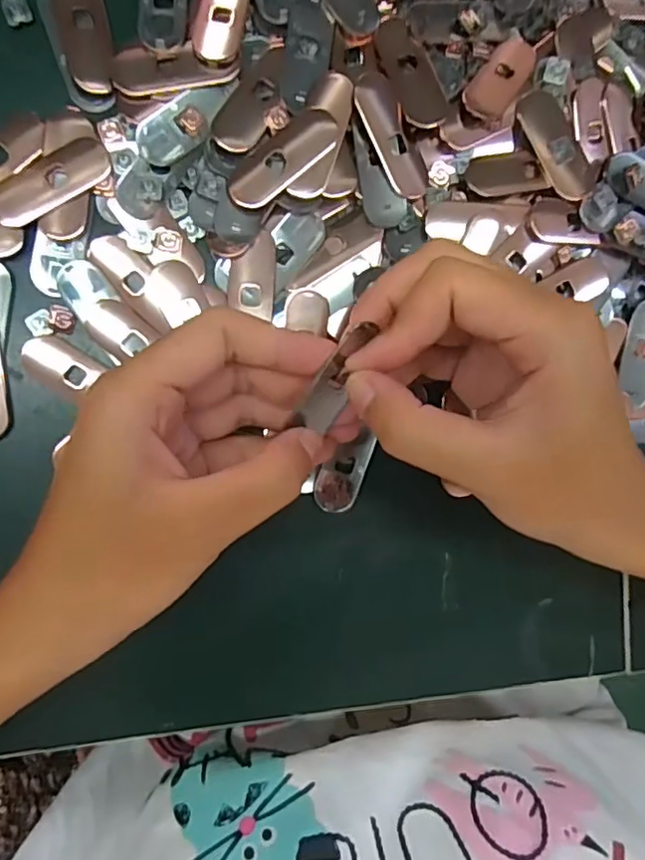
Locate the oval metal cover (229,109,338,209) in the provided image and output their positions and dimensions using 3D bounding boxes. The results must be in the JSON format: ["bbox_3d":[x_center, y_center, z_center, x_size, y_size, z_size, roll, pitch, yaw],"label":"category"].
[{"bbox_3d":[-0.016,-0.109,0.243,0.050,0.007,0.020,-39,97,-5],"label":"oval metal cover"}]

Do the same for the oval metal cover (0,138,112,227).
[{"bbox_3d":[-0.107,-0.098,0.237,0.050,0.004,0.017,-32,96,-6],"label":"oval metal cover"}]

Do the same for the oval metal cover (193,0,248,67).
[{"bbox_3d":[-0.040,-0.168,0.243,0.018,0.004,0.043,11,90,-9],"label":"oval metal cover"}]

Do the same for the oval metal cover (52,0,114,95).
[{"bbox_3d":[-0.094,-0.160,0.238,0.019,0.004,0.052,-12,93,-8],"label":"oval metal cover"}]

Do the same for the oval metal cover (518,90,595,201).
[{"bbox_3d":[0.100,-0.121,0.257,0.019,0.005,0.048,-26,95,-7],"label":"oval metal cover"}]

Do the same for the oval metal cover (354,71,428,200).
[{"bbox_3d":[0.028,-0.121,0.247,0.018,0.006,0.051,-28,95,-7],"label":"oval metal cover"}]

